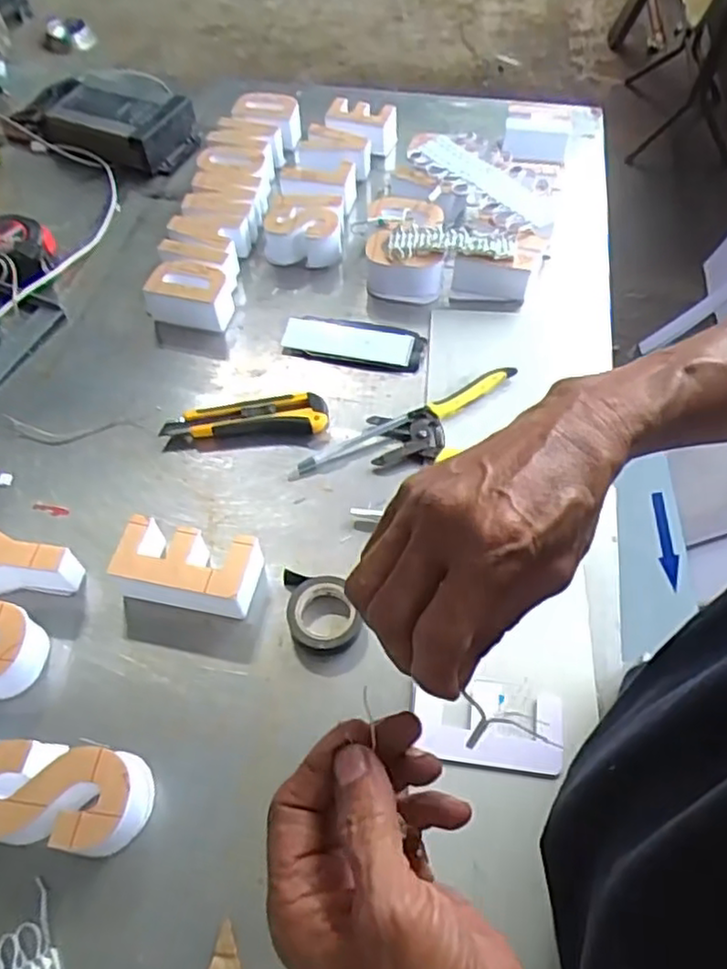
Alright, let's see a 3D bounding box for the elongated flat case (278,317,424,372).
[{"bbox_3d":[-0.010,-0.150,0.723,0.147,0.016,0.057,8,57,7],"label":"elongated flat case"}]

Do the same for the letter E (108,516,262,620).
[{"bbox_3d":[-0.141,0.069,0.566,0.116,0.044,0.055,9,58,8],"label":"letter E"}]

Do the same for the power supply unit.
[{"bbox_3d":[-0.319,-0.475,0.906,0.175,0.052,0.119,15,59,11],"label":"power supply unit"}]

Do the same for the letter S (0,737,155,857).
[{"bbox_3d":[-0.209,0.214,0.475,0.115,0.045,0.067,6,57,5],"label":"letter S"}]

